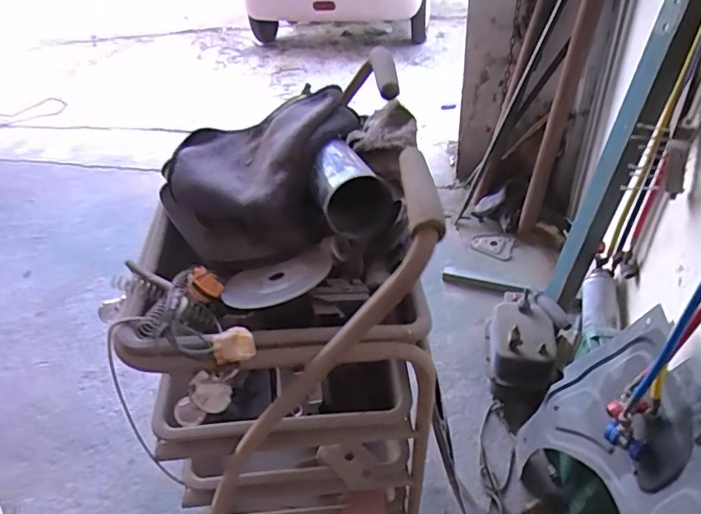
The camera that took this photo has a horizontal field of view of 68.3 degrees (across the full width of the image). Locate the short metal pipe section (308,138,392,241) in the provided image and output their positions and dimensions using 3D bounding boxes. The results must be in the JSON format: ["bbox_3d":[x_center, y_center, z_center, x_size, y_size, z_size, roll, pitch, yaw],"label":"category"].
[{"bbox_3d":[-0.004,-0.073,0.504,0.063,0.067,0.103,-13,42,-8],"label":"short metal pipe section"}]

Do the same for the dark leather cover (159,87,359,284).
[{"bbox_3d":[-0.105,-0.082,0.547,0.192,0.095,0.192,4,42,10],"label":"dark leather cover"}]

